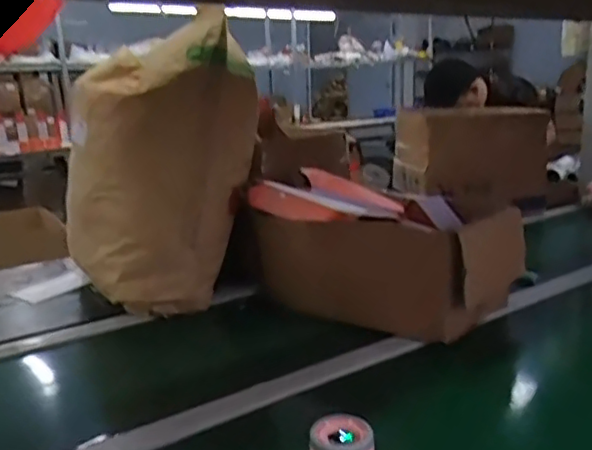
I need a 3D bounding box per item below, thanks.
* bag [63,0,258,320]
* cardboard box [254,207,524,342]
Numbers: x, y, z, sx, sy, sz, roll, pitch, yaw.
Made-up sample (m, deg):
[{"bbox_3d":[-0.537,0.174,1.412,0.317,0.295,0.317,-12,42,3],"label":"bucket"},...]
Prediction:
[{"bbox_3d":[-0.216,-0.090,1.001,0.307,0.406,0.181,-7,15,-19],"label":"bag"},{"bbox_3d":[0.143,0.053,0.972,0.366,0.173,0.233,8,17,35],"label":"cardboard box"}]

